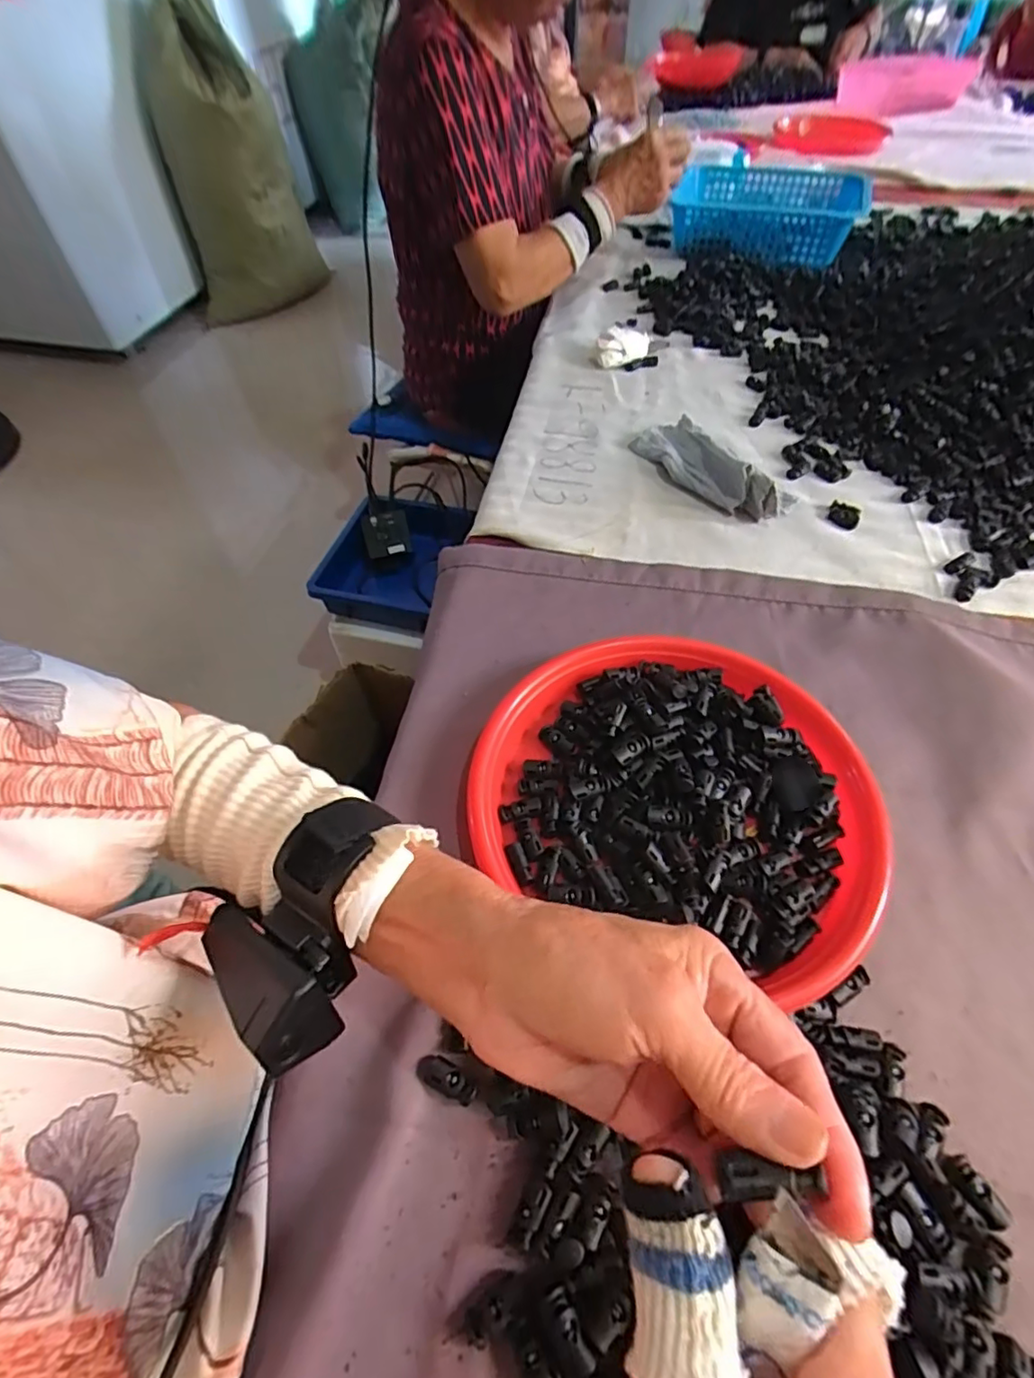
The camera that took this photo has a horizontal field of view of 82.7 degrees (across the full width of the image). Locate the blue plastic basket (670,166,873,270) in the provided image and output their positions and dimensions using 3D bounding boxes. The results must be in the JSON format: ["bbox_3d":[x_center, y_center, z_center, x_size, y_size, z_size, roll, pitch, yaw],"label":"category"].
[{"bbox_3d":[0.407,-0.776,0.960,0.282,0.068,0.262,13,56,11],"label":"blue plastic basket"}]

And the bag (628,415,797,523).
[{"bbox_3d":[0.197,-0.234,0.598,0.077,0.042,0.182,-33,60,-20],"label":"bag"}]

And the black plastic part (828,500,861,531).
[{"bbox_3d":[0.314,-0.166,0.564,0.027,0.011,0.024,22,58,16],"label":"black plastic part"}]

